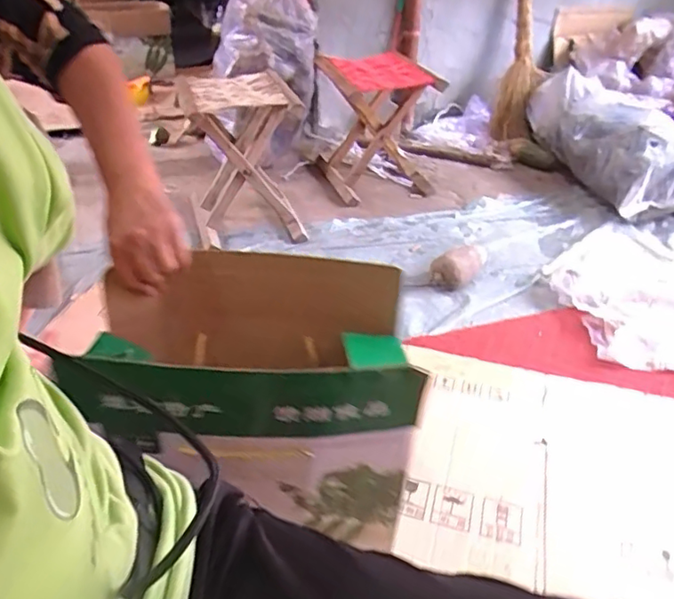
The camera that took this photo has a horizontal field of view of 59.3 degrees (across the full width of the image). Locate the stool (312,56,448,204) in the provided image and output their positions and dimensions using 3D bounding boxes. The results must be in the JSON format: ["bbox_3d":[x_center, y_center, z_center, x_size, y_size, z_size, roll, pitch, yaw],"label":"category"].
[{"bbox_3d":[0.114,-0.482,1.638,0.276,0.309,0.317,-8,35,-13],"label":"stool"}]

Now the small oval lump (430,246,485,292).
[{"bbox_3d":[0.257,-0.069,1.269,0.115,0.069,0.073,-18,39,-26],"label":"small oval lump"}]

